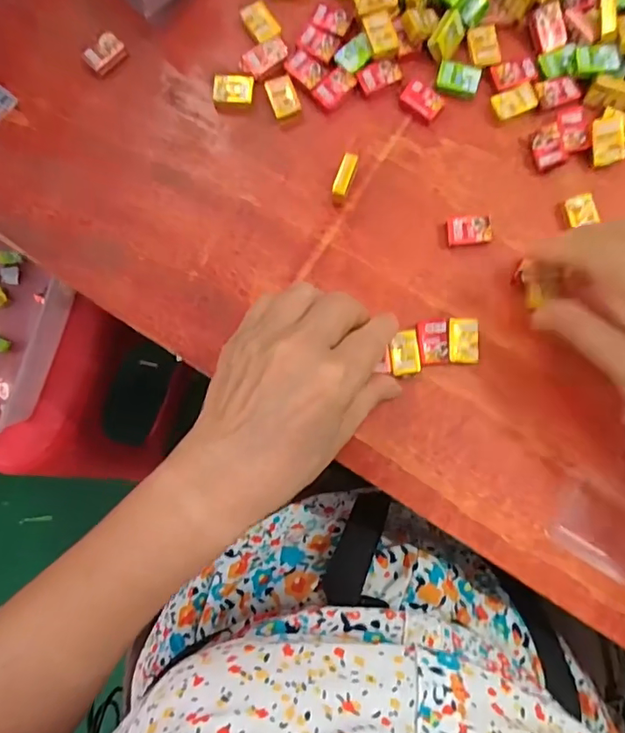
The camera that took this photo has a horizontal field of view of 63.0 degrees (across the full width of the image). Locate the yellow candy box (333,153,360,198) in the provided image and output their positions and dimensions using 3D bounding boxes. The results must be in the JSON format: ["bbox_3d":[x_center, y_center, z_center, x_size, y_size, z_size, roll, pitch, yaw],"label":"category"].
[{"bbox_3d":[0.020,-0.113,0.309,0.010,0.017,0.027,21,85,4],"label":"yellow candy box"}]

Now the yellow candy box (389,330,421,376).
[{"bbox_3d":[0.054,-0.008,0.301,0.017,0.008,0.026,-5,83,2],"label":"yellow candy box"}]

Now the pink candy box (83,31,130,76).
[{"bbox_3d":[-0.133,-0.201,0.327,0.025,0.008,0.018,-42,84,-3],"label":"pink candy box"}]

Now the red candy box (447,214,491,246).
[{"bbox_3d":[0.094,-0.082,0.308,0.026,0.008,0.018,-4,83,2],"label":"red candy box"}]

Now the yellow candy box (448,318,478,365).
[{"bbox_3d":[0.088,-0.015,0.301,0.017,0.009,0.026,0,84,2],"label":"yellow candy box"}]

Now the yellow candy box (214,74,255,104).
[{"bbox_3d":[-0.049,-0.174,0.322,0.025,0.008,0.017,6,84,3],"label":"yellow candy box"}]

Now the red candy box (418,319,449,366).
[{"bbox_3d":[0.071,-0.014,0.301,0.017,0.007,0.026,-5,83,2],"label":"red candy box"}]

